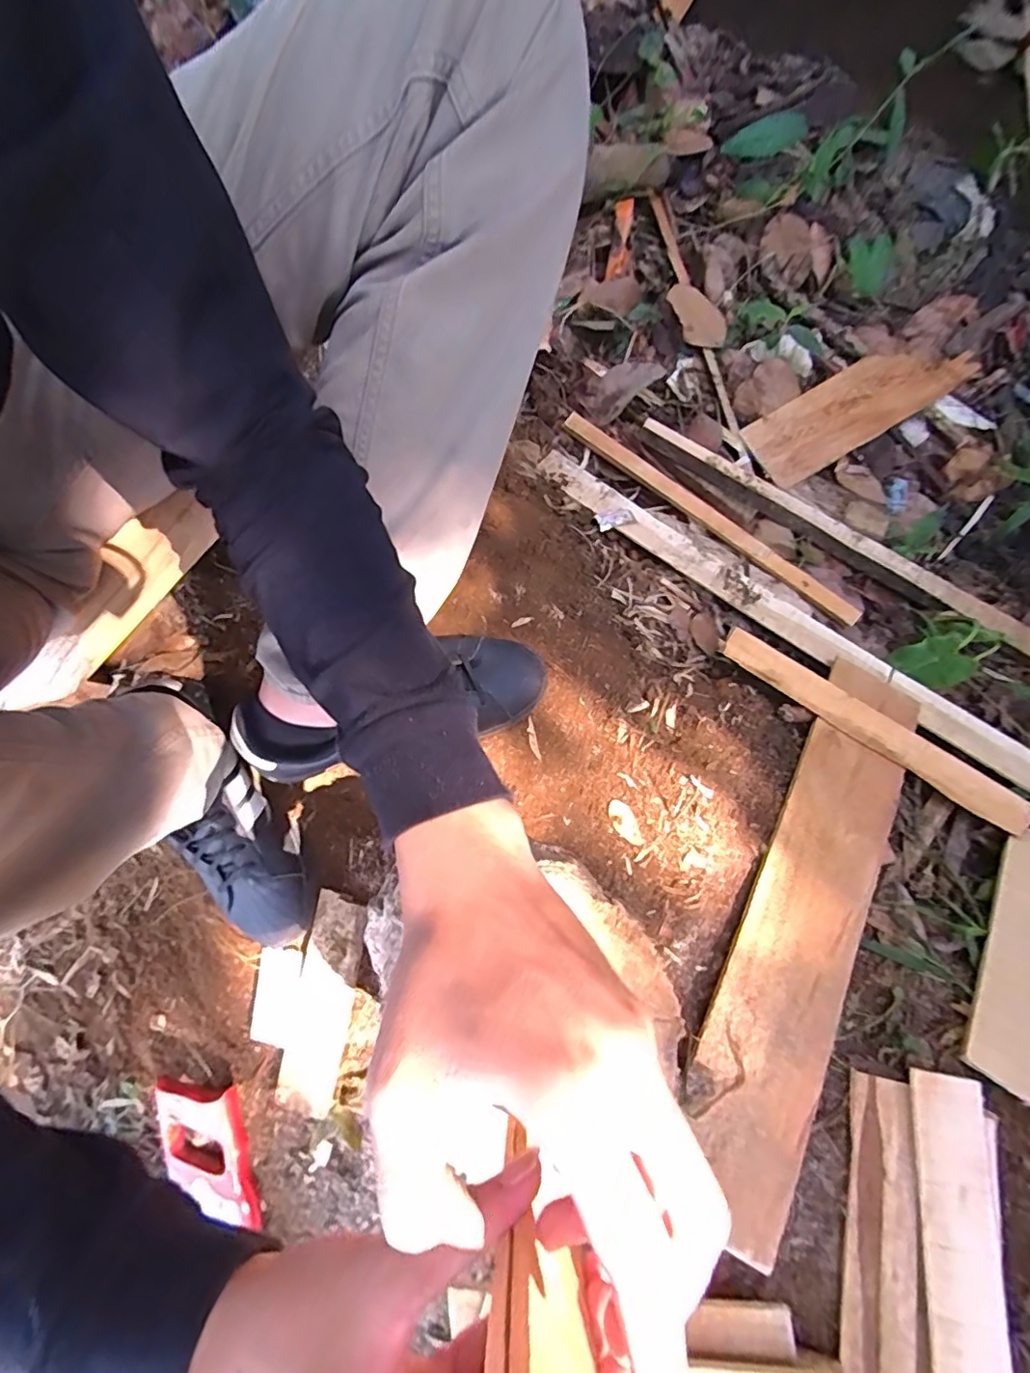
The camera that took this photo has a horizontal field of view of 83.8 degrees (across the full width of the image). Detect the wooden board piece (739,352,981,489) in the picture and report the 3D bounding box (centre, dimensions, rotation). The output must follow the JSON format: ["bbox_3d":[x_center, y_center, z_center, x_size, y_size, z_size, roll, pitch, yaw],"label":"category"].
[{"bbox_3d":[0.478,-0.394,0.799,0.330,0.017,0.100,-31,90,-3],"label":"wooden board piece"}]

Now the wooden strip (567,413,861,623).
[{"bbox_3d":[0.249,-0.220,0.747,0.446,0.007,0.025,37,103,6],"label":"wooden strip"}]

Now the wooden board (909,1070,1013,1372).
[{"bbox_3d":[0.321,0.444,0.410,0.049,0.010,0.286,2,73,15],"label":"wooden board"}]

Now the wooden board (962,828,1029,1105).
[{"bbox_3d":[0.477,0.246,0.539,0.065,0.011,0.268,37,58,14],"label":"wooden board"}]

